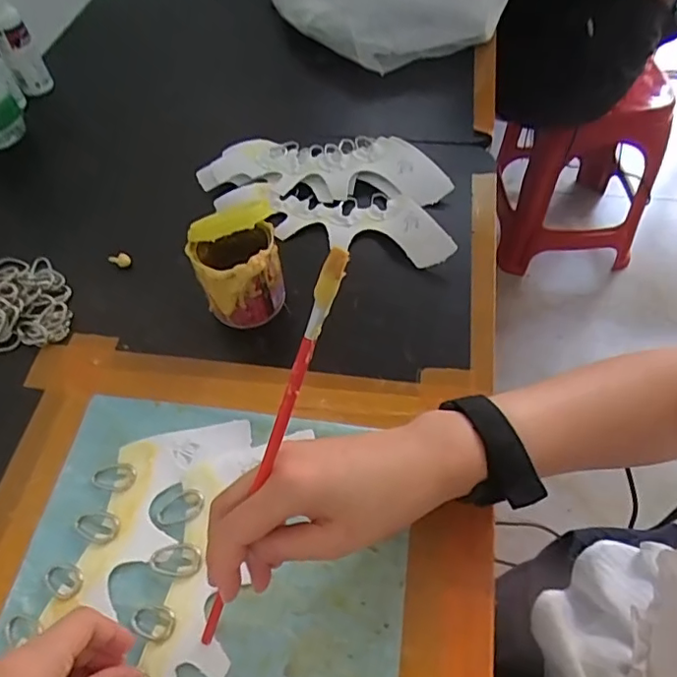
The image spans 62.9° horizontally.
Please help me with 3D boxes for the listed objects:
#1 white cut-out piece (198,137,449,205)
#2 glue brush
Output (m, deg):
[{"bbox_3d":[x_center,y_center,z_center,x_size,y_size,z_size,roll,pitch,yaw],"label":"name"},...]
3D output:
[{"bbox_3d":[-0.013,-0.177,0.565,0.243,0.021,0.074,5,57,5],"label":"white cut-out piece"},{"bbox_3d":[-0.039,0.070,0.286,0.008,0.251,0.008,29,25,19],"label":"glue brush"}]

